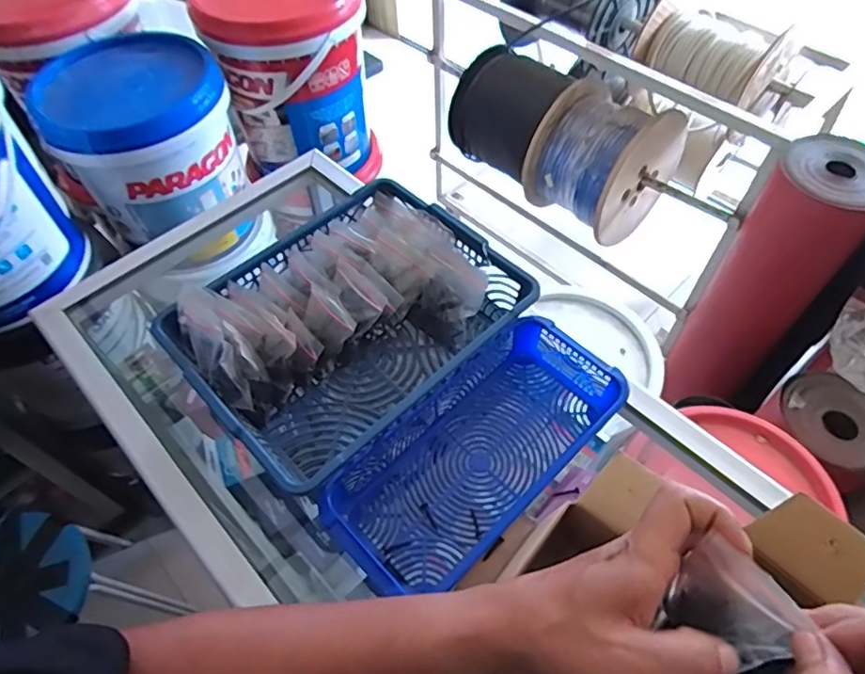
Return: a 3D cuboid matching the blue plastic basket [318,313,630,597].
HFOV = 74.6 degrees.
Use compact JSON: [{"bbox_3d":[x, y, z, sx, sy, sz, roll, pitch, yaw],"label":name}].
[{"bbox_3d":[0.040,0.100,0.495,0.269,0.061,0.126,-39,62,-23],"label":"blue plastic basket"}]

